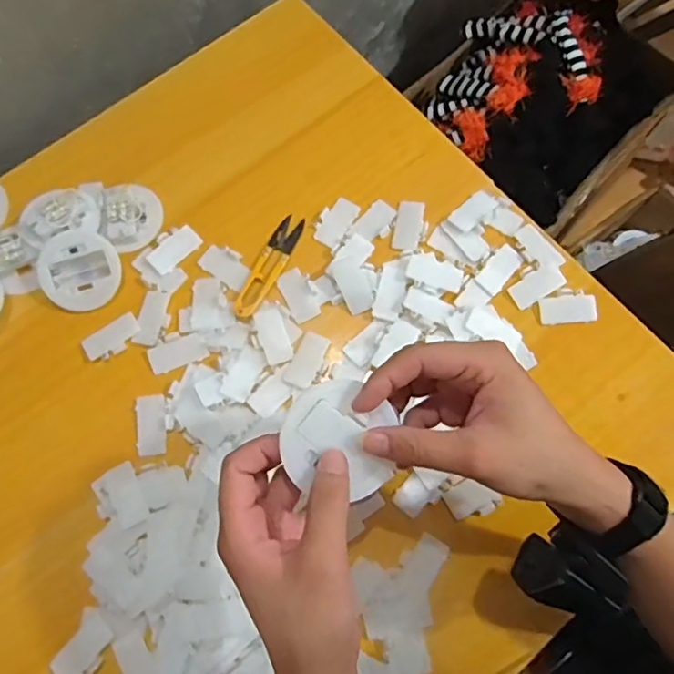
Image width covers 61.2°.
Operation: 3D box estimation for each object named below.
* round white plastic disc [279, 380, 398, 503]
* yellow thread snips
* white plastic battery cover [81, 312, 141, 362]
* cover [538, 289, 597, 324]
[{"bbox_3d":[0.001,0.057,0.318,0.062,0.007,0.062,1,86,-8],"label":"round white plastic disc"},{"bbox_3d":[-0.059,-0.062,0.502,0.025,0.004,0.104,25,74,7],"label":"yellow thread snips"},{"bbox_3d":[-0.190,0.001,0.481,0.048,0.004,0.028,-35,76,-10],"label":"white plastic battery cover"},{"bbox_3d":[0.198,-0.027,0.488,0.046,0.004,0.030,-1,73,0],"label":"cover"}]

